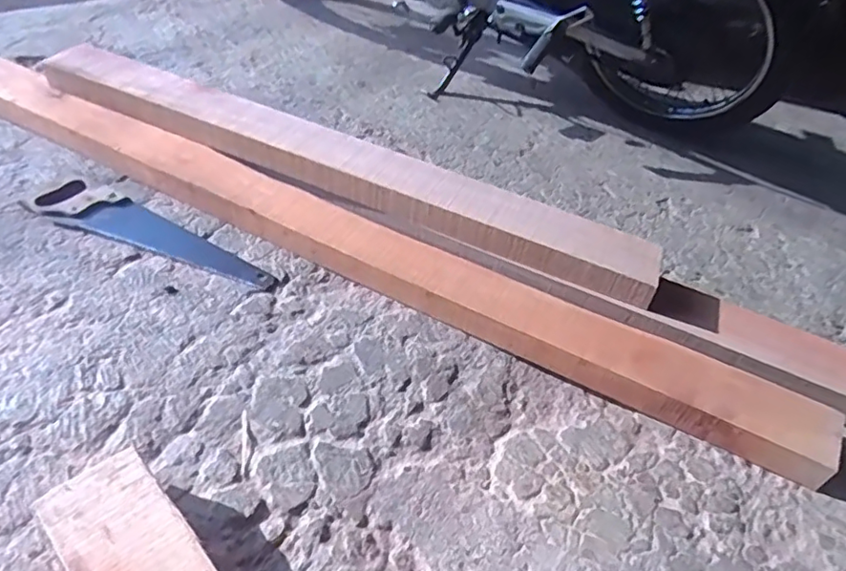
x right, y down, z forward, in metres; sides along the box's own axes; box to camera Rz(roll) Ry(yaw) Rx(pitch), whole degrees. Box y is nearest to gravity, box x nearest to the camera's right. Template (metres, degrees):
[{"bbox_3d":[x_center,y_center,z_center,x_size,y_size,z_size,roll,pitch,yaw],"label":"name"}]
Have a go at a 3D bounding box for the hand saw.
[{"bbox_3d":[-0.521,-0.100,1.107,0.517,0.033,0.122,22,45,14],"label":"hand saw"}]

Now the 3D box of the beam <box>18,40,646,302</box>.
[{"bbox_3d":[-0.203,-0.258,1.195,1.354,0.103,0.139,21,45,14],"label":"beam"}]

